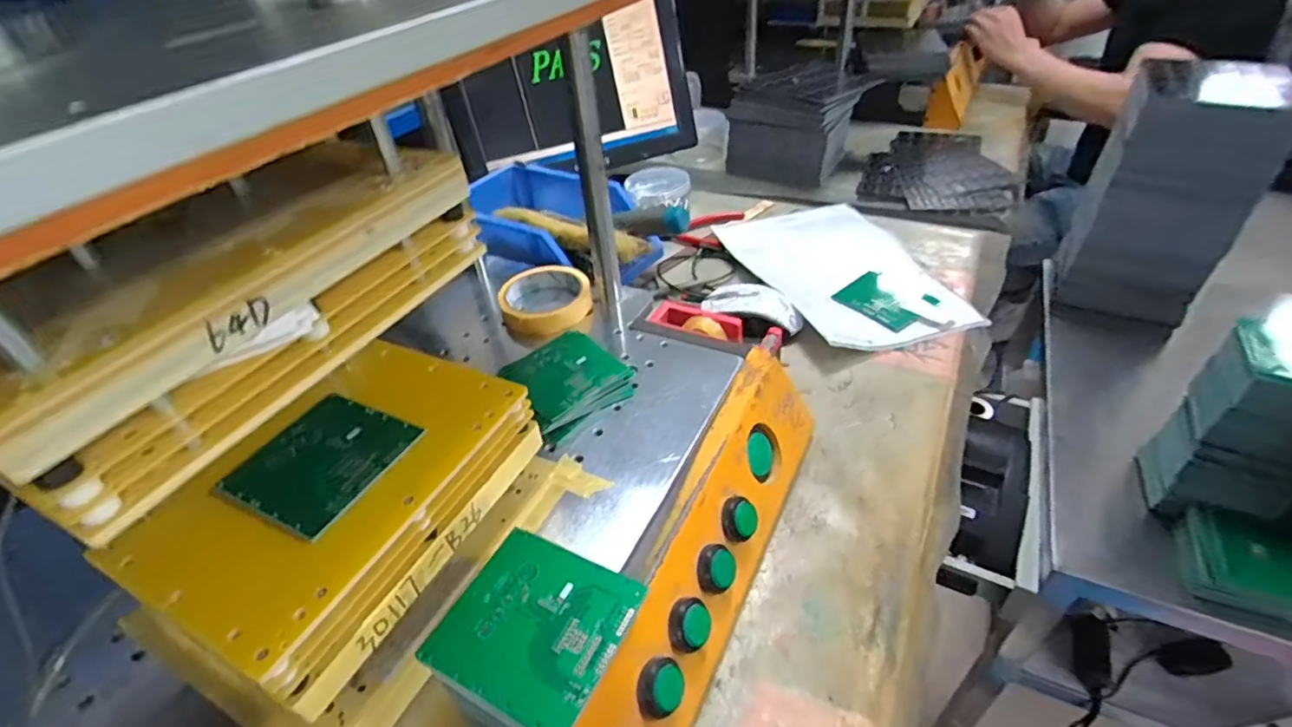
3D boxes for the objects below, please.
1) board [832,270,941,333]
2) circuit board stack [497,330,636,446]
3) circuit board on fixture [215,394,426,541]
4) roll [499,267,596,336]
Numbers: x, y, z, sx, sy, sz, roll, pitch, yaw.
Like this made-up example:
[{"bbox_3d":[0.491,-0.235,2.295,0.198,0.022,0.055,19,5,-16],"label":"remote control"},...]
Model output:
[{"bbox_3d":[0.284,-0.078,0.699,0.086,0.008,0.090,-30,47,-26],"label":"board"},{"bbox_3d":[-0.068,0.014,0.502,0.093,0.020,0.091,-32,47,-28],"label":"circuit board stack"},{"bbox_3d":[-0.185,0.053,0.339,0.081,0.004,0.081,16,45,22],"label":"circuit board on fixture"},{"bbox_3d":[-0.101,-0.066,0.600,0.091,0.025,0.091,-3,41,2],"label":"roll"}]

